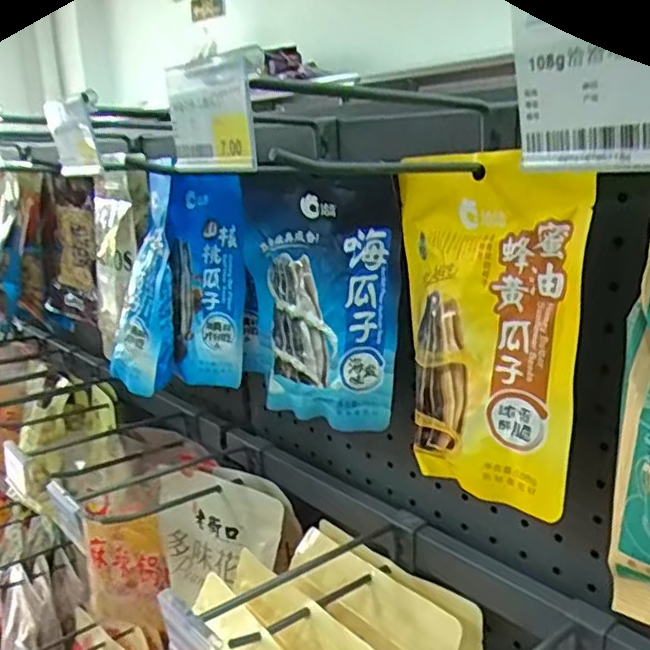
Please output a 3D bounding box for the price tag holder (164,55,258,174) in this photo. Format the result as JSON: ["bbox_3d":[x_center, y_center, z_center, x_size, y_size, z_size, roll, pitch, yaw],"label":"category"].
[{"bbox_3d":[-0.045,-0.079,0.247,0.010,0.040,0.056,-27,28,-33],"label":"price tag holder"}]

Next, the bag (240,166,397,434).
[{"bbox_3d":[-0.012,-0.019,0.487,0.138,0.186,0.027,10,12,31],"label":"bag"}]

